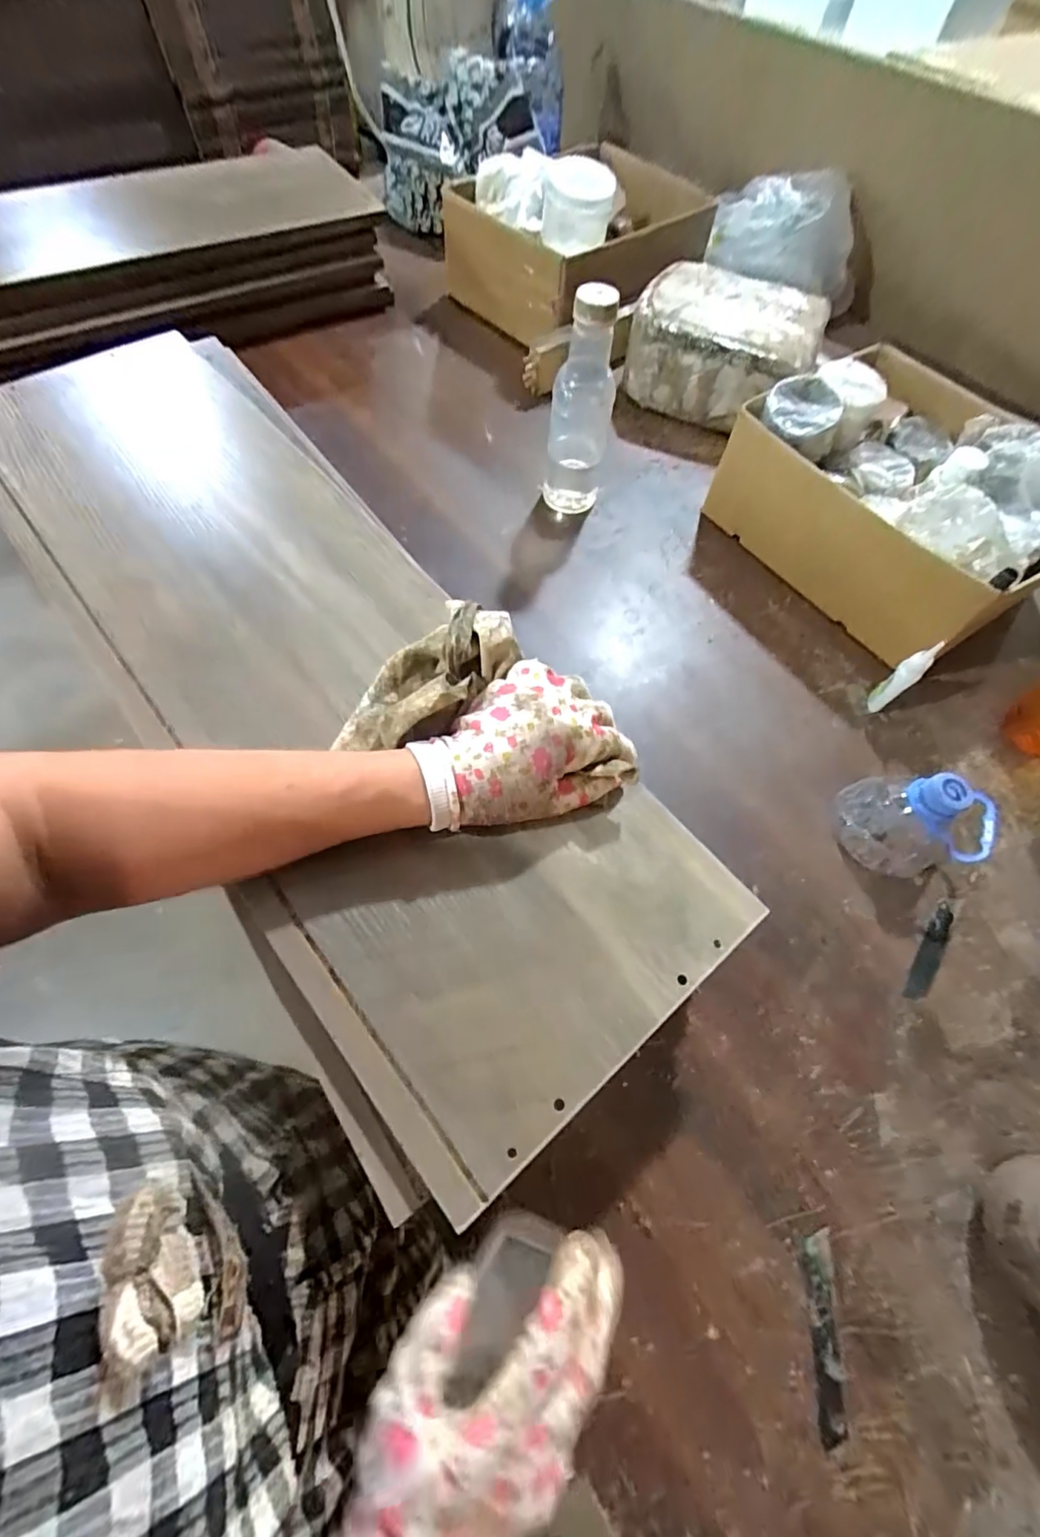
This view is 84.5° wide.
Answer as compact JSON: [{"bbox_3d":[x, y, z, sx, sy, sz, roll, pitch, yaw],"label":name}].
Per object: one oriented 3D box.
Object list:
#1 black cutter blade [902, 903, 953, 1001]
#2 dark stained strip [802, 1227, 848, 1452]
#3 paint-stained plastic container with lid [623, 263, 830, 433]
[{"bbox_3d":[0.334,0.148,0.464,0.017,0.004,0.091,33,67,14],"label":"black cutter blade"},{"bbox_3d":[0.188,0.347,0.353,0.019,0.004,0.099,7,63,1],"label":"dark stained strip"},{"bbox_3d":[0.265,-0.550,0.760,0.214,0.116,0.173,24,63,8],"label":"paint-stained plastic container with lid"}]

